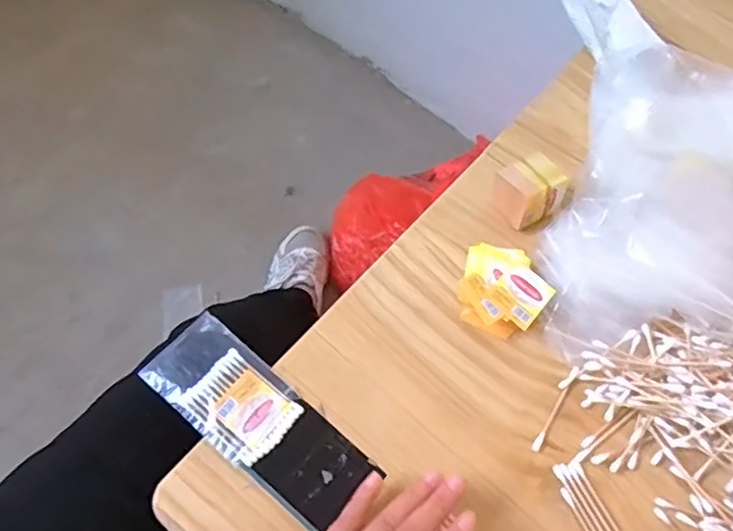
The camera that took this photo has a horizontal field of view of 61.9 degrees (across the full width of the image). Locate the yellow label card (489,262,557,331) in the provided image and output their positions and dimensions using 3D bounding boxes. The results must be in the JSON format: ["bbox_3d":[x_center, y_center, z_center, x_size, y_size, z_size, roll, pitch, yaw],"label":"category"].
[{"bbox_3d":[0.118,0.022,0.464,0.039,0.005,0.041,43,67,9],"label":"yellow label card"}]

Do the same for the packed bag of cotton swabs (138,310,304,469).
[{"bbox_3d":[-0.102,0.087,0.435,0.110,0.007,0.066,37,68,16],"label":"packed bag of cotton swabs"}]

